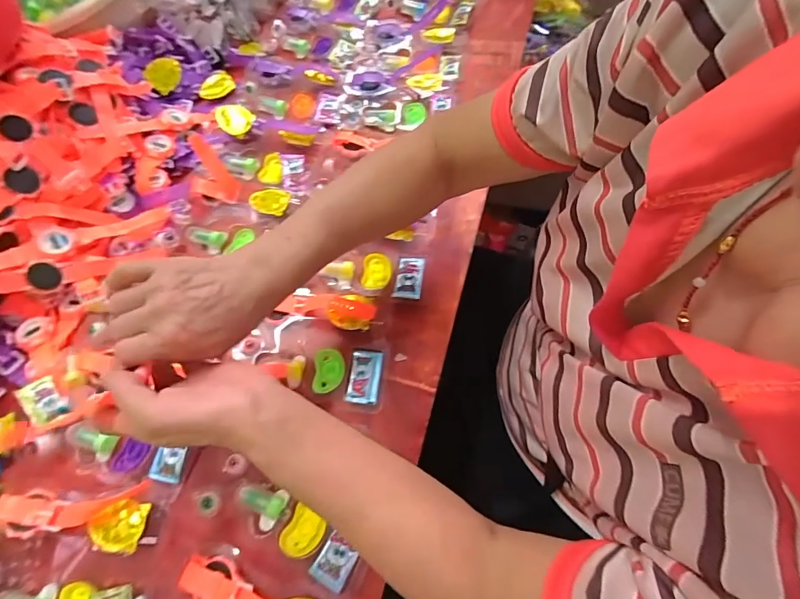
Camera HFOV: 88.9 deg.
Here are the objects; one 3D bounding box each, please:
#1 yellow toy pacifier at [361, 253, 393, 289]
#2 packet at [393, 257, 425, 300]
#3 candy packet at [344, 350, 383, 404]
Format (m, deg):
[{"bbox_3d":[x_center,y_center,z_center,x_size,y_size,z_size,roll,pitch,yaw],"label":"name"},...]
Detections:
[{"bbox_3d":[-0.027,-0.032,0.477,0.035,0.006,0.049,-2,64,2],"label":"yellow toy pacifier"},{"bbox_3d":[0.011,-0.026,0.473,0.030,0.004,0.056,7,64,6],"label":"packet"},{"bbox_3d":[-0.037,0.080,0.425,0.032,0.006,0.055,6,64,6],"label":"candy packet"}]

